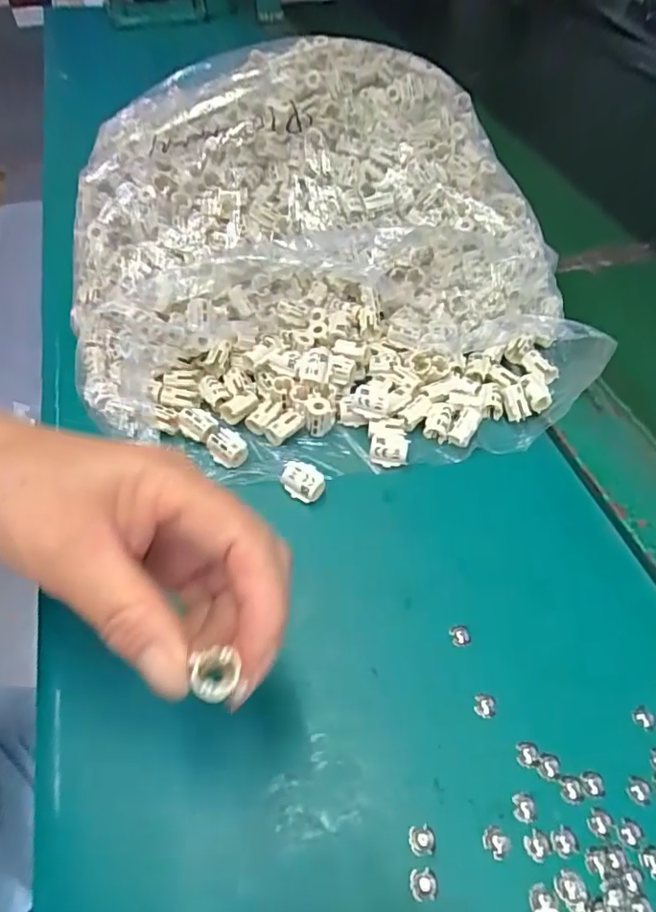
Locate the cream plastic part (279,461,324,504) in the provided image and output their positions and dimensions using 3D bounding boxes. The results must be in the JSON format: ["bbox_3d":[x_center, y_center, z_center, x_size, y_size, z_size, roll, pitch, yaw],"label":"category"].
[{"bbox_3d":[-0.014,0.015,0.318,0.024,0.016,0.015,34,59,22],"label":"cream plastic part"}]

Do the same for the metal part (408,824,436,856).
[{"bbox_3d":[0.037,0.150,0.220,0.011,0.004,0.010,1,53,-1],"label":"metal part"}]

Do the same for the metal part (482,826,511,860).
[{"bbox_3d":[0.066,0.151,0.220,0.010,0.004,0.010,1,53,-1],"label":"metal part"}]

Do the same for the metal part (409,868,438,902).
[{"bbox_3d":[0.036,0.161,0.211,0.011,0.004,0.010,0,53,-2],"label":"metal part"}]

